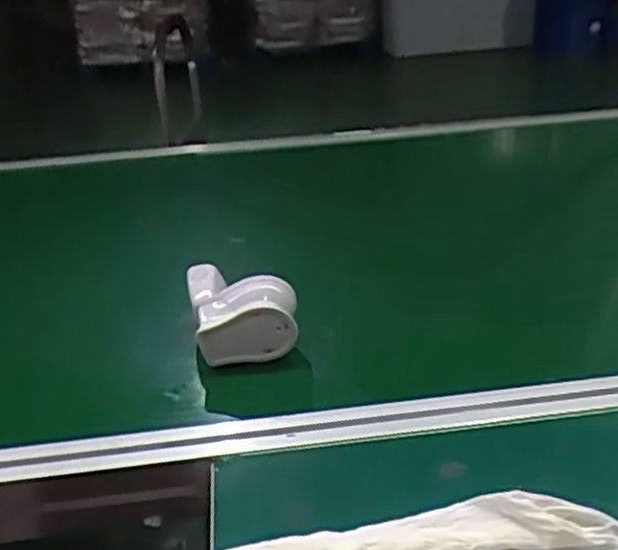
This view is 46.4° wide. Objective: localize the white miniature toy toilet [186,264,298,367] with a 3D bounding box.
[{"bbox_3d":[-0.062,0.038,0.687,0.096,0.072,0.083,-6,25,-4],"label":"white miniature toy toilet"}]

